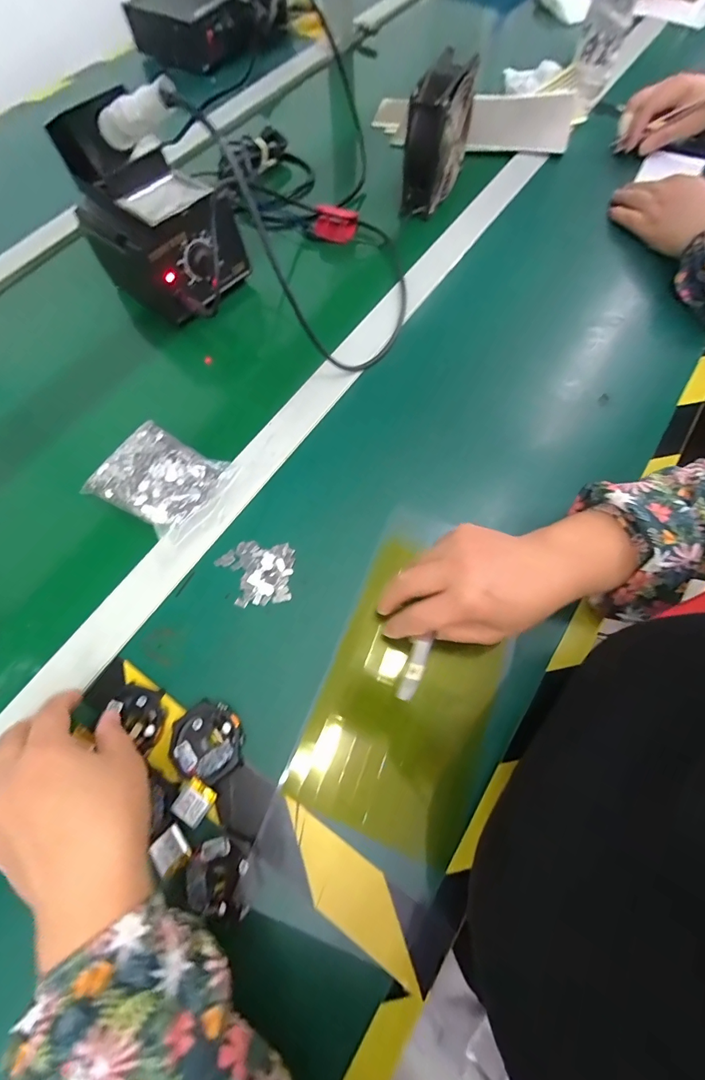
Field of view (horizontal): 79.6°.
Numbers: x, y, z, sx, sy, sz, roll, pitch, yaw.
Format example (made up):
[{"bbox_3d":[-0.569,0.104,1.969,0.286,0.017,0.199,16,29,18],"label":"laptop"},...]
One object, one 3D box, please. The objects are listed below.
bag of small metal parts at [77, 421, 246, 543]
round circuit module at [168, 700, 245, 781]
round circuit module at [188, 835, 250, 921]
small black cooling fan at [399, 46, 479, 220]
[{"bbox_3d":[-0.170,-0.055,0.379,0.121,0.020,0.089,30,72,13],"label":"bag of small metal parts"},{"bbox_3d":[-0.104,0.143,0.302,0.053,0.008,0.047,11,69,6],"label":"round circuit module"},{"bbox_3d":[-0.087,0.217,0.271,0.036,0.007,0.041,-7,68,-1],"label":"round circuit module"},{"bbox_3d":[0.103,-0.476,0.509,0.050,0.118,0.102,24,71,11],"label":"small black cooling fan"}]

